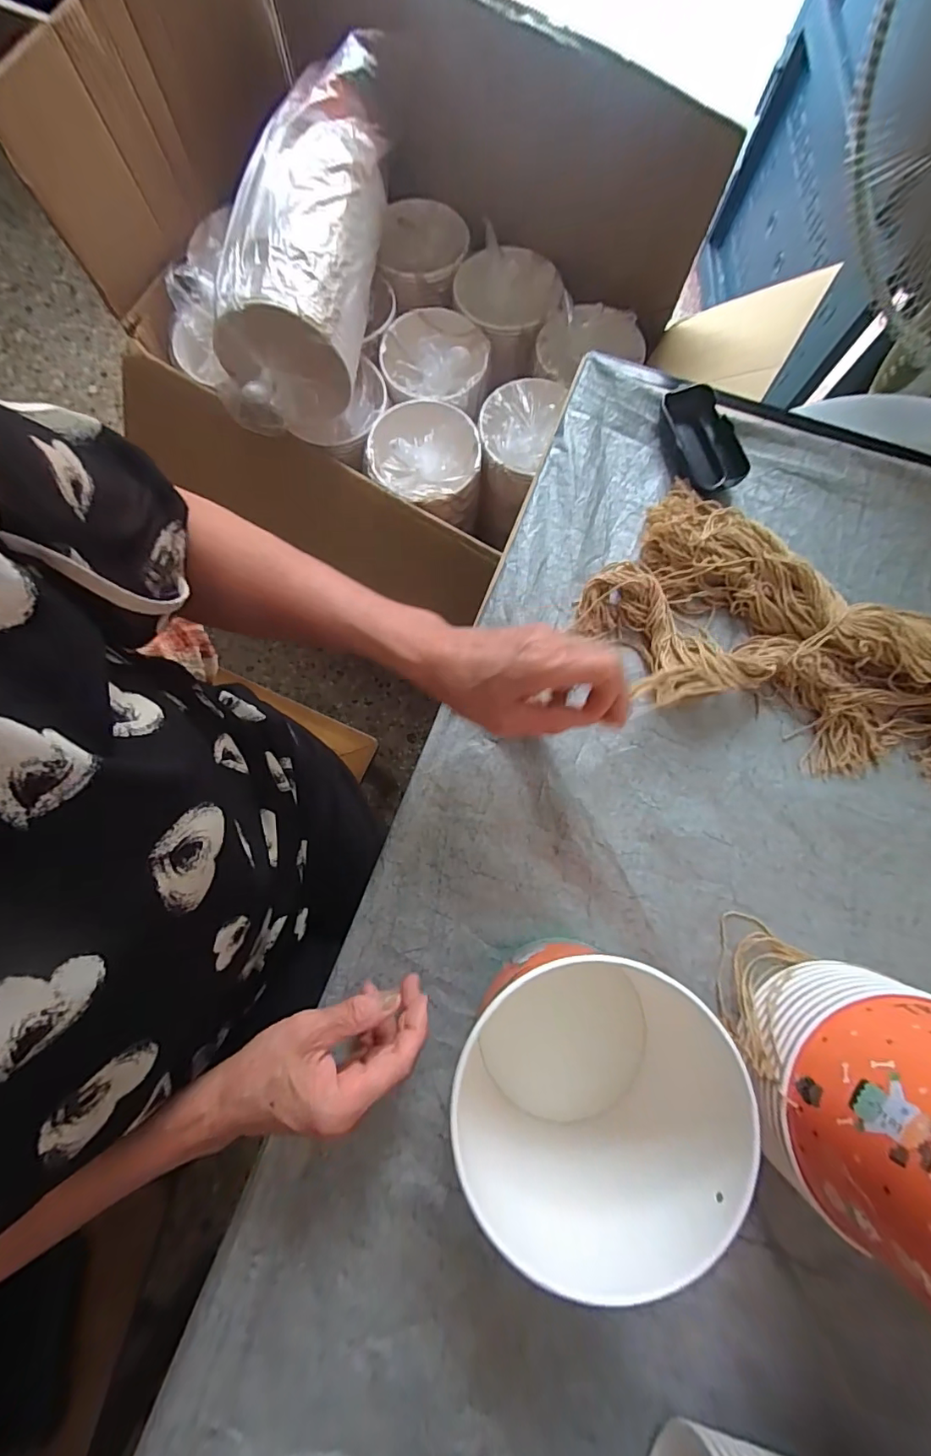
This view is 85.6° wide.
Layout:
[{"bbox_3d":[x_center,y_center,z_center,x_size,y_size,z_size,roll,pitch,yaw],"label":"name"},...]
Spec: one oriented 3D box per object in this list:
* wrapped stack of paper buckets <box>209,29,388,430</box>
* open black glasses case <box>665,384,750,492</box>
[{"bbox_3d":[-0.201,-0.600,0.645,0.155,0.154,0.424,10,79,0],"label":"wrapped stack of paper buckets"},{"bbox_3d":[0.233,-0.283,0.495,0.054,0.028,0.118,-8,80,-3],"label":"open black glasses case"}]

